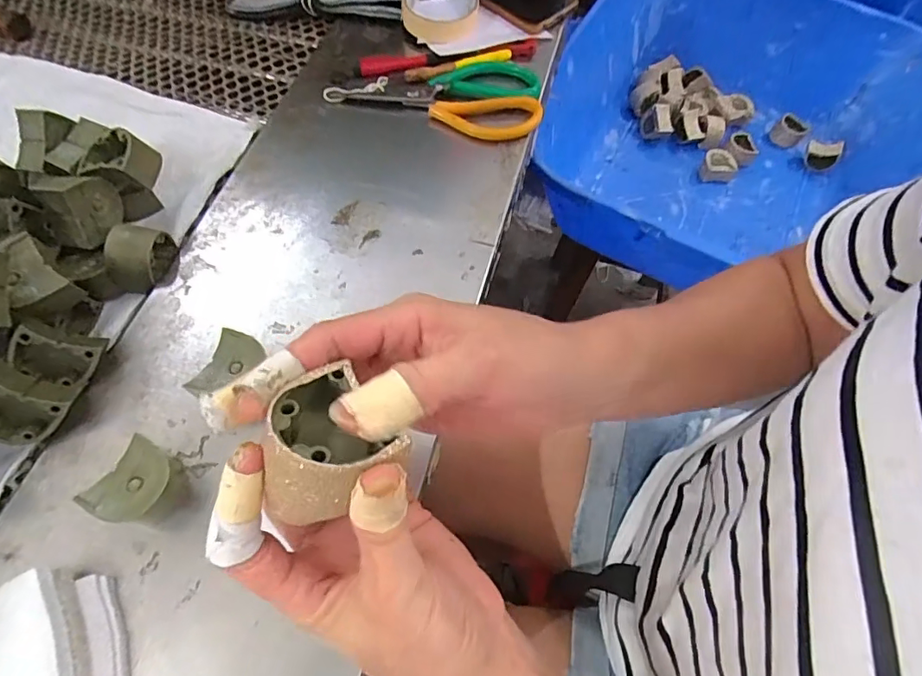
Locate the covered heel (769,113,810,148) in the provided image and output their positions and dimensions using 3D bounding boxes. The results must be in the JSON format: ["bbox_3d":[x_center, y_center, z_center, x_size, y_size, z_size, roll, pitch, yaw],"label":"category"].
[{"bbox_3d":[0.559,-0.352,0.867,0.050,0.032,0.050,38,67,16],"label":"covered heel"}]

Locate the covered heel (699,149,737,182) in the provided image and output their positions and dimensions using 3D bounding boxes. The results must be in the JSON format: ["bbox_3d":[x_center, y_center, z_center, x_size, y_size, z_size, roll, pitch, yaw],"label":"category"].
[{"bbox_3d":[0.410,-0.272,0.806,0.051,0.032,0.040,9,63,2],"label":"covered heel"}]

